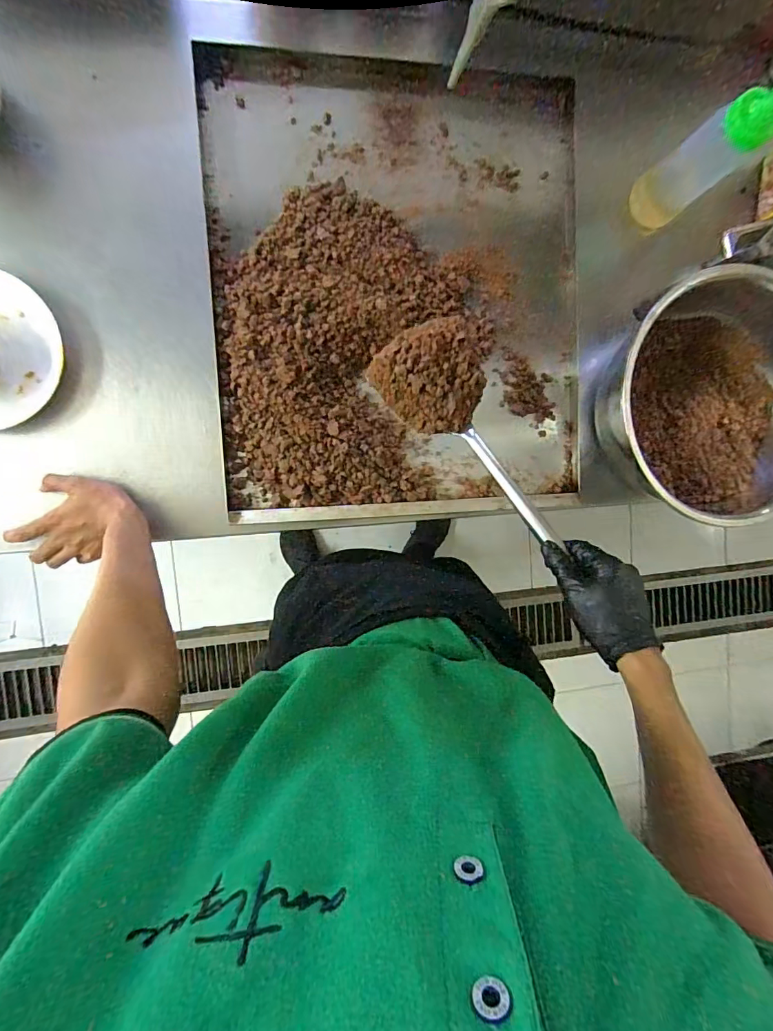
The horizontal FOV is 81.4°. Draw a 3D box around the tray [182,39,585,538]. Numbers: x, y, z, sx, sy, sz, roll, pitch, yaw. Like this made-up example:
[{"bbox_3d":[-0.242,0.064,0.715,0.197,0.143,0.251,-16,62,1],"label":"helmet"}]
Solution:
[{"bbox_3d":[0.027,-0.313,0.635,0.524,0.046,0.621,-4,94,-9],"label":"tray"}]

